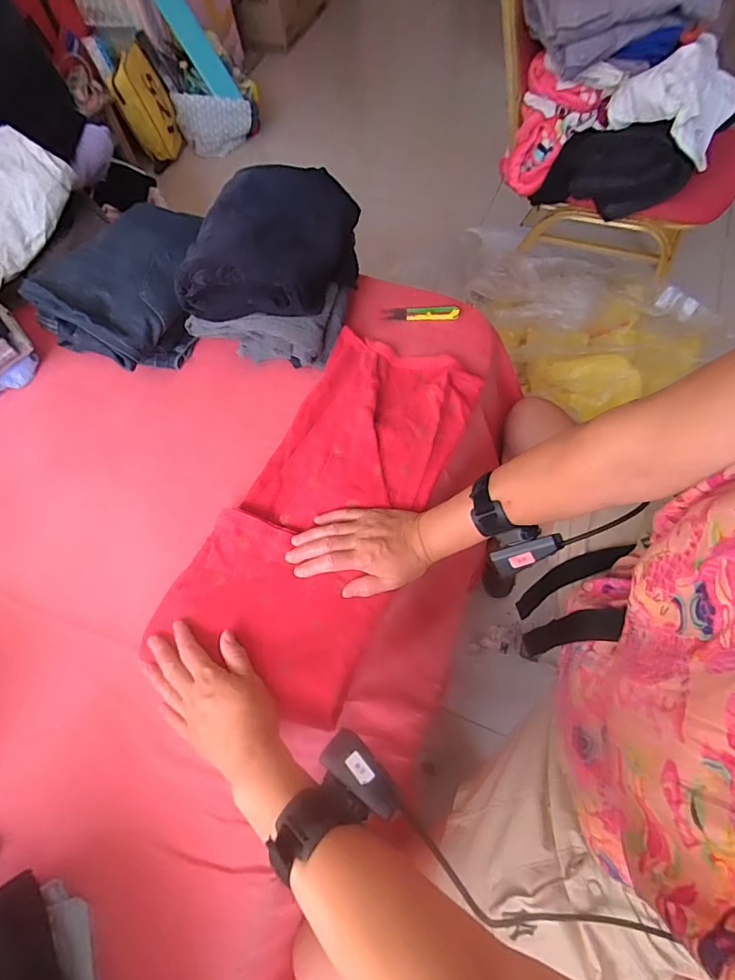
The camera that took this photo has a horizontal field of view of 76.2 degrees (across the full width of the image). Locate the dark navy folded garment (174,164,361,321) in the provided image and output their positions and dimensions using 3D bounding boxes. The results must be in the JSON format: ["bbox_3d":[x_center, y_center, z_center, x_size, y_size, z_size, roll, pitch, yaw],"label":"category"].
[{"bbox_3d":[-0.124,-0.344,0.653,0.191,0.099,0.260,9,64,9],"label":"dark navy folded garment"}]

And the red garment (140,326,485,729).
[{"bbox_3d":[-0.035,0.004,0.570,0.212,0.036,0.484,20,63,14],"label":"red garment"}]

